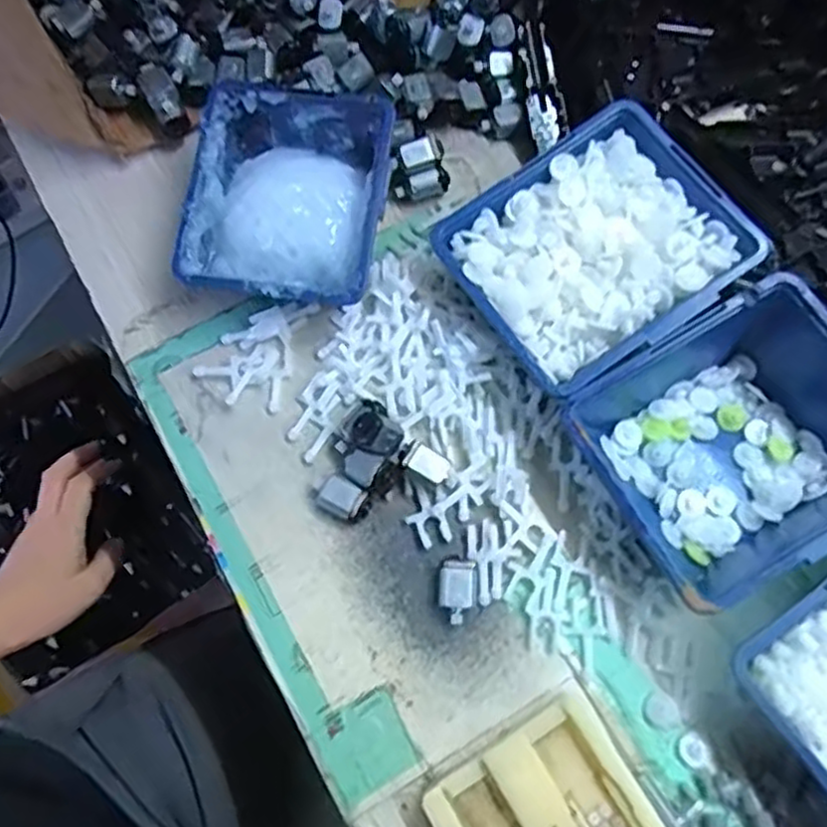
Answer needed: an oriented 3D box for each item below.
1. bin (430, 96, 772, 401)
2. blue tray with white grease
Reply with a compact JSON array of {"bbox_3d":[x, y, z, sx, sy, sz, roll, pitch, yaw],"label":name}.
[{"bbox_3d":[0.099,-0.087,0.394,0.135,0.055,0.122,-32,73,-10],"label":"bin"},{"bbox_3d":[-0.072,-0.122,0.413,0.106,0.049,0.122,9,71,3],"label":"blue tray with white grease"}]

